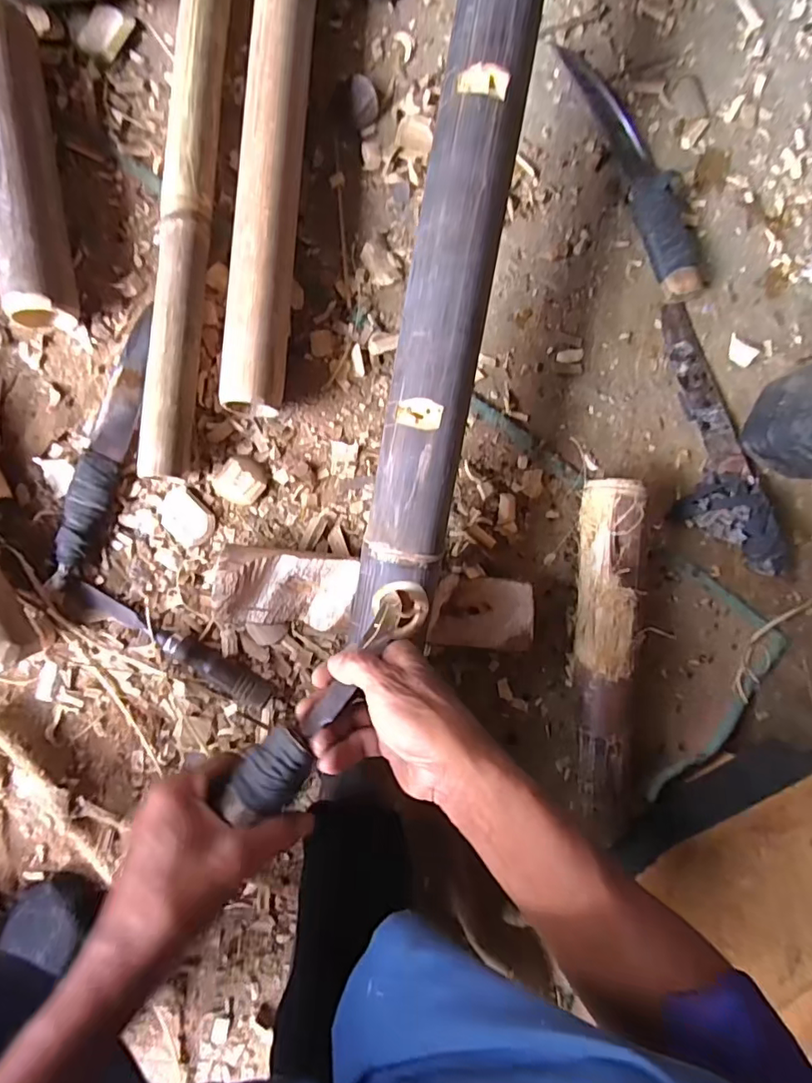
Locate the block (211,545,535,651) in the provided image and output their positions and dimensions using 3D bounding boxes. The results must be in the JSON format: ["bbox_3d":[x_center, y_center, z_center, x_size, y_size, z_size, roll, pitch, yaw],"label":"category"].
[{"bbox_3d":[-0.026,0.057,0.513,0.297,0.066,0.070,8,91,-8],"label":"block"}]

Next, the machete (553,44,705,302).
[{"bbox_3d":[0.250,-0.399,0.562,0.074,0.027,0.289,-28,95,-7],"label":"machete"}]

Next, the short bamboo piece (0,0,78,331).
[{"bbox_3d":[-0.336,-0.325,0.464,0.057,0.057,0.258,-7,93,-8],"label":"short bamboo piece"}]

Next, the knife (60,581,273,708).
[{"bbox_3d":[-0.227,0.102,0.505,0.214,0.027,0.032,29,87,-8],"label":"knife"}]

